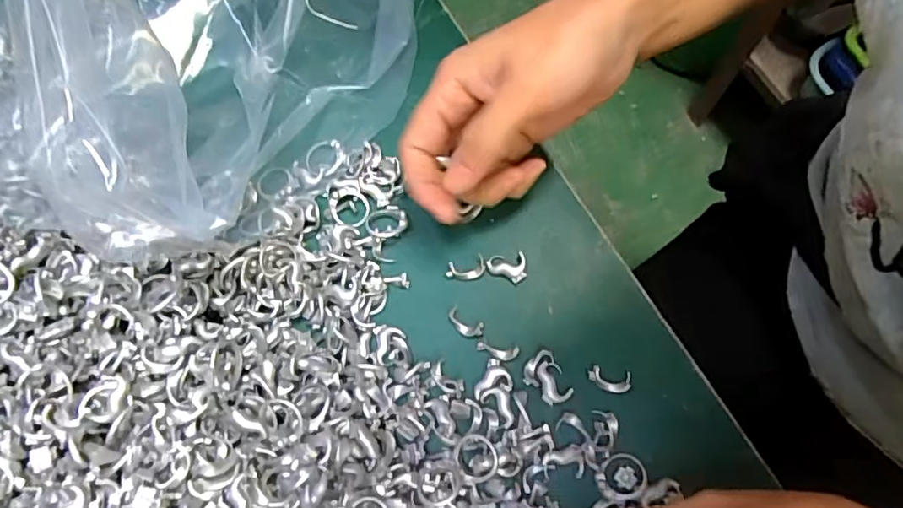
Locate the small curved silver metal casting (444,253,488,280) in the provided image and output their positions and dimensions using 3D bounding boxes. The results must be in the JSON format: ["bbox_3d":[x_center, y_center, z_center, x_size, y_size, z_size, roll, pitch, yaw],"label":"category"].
[{"bbox_3d":[0.008,0.008,0.291,0.021,0.006,0.011,-17,72,-5],"label":"small curved silver metal casting"}]

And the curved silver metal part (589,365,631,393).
[{"bbox_3d":[0.076,0.060,0.273,0.019,0.007,0.011,18,73,7],"label":"curved silver metal part"}]

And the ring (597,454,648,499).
[{"bbox_3d":[0.078,0.101,0.258,0.022,0.004,0.019,8,72,3],"label":"ring"}]

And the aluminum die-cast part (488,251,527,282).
[{"bbox_3d":[0.028,0.006,0.290,0.019,0.008,0.014,1,72,1],"label":"aluminum die-cast part"}]

